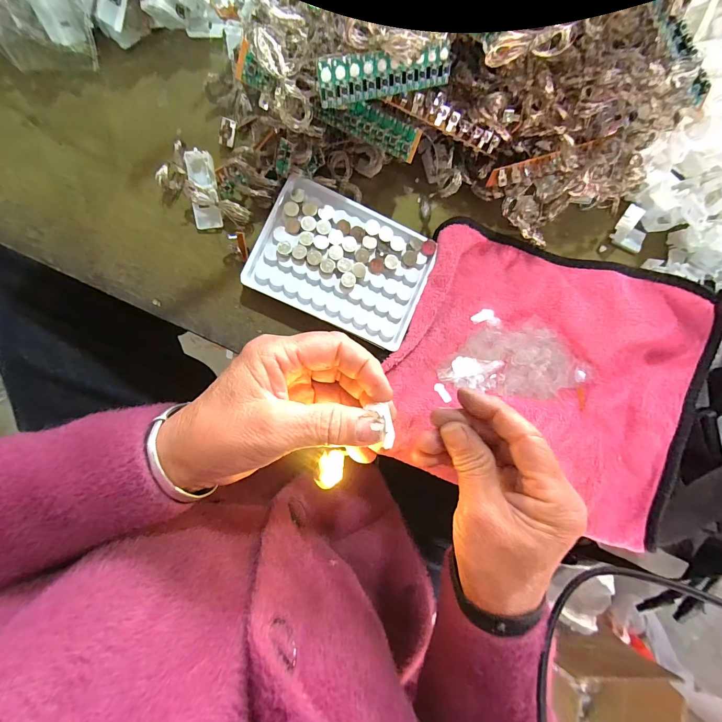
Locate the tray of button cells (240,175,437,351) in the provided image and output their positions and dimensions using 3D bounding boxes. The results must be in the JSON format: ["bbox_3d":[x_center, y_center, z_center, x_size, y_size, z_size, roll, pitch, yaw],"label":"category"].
[{"bbox_3d":[-0.013,-0.075,0.271,0.128,0.015,0.092,24,85,-7],"label":"tray of button cells"}]

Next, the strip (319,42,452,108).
[{"bbox_3d":[0.017,-0.177,0.216,0.093,0.004,0.022,-23,132,-18],"label":"strip"}]

